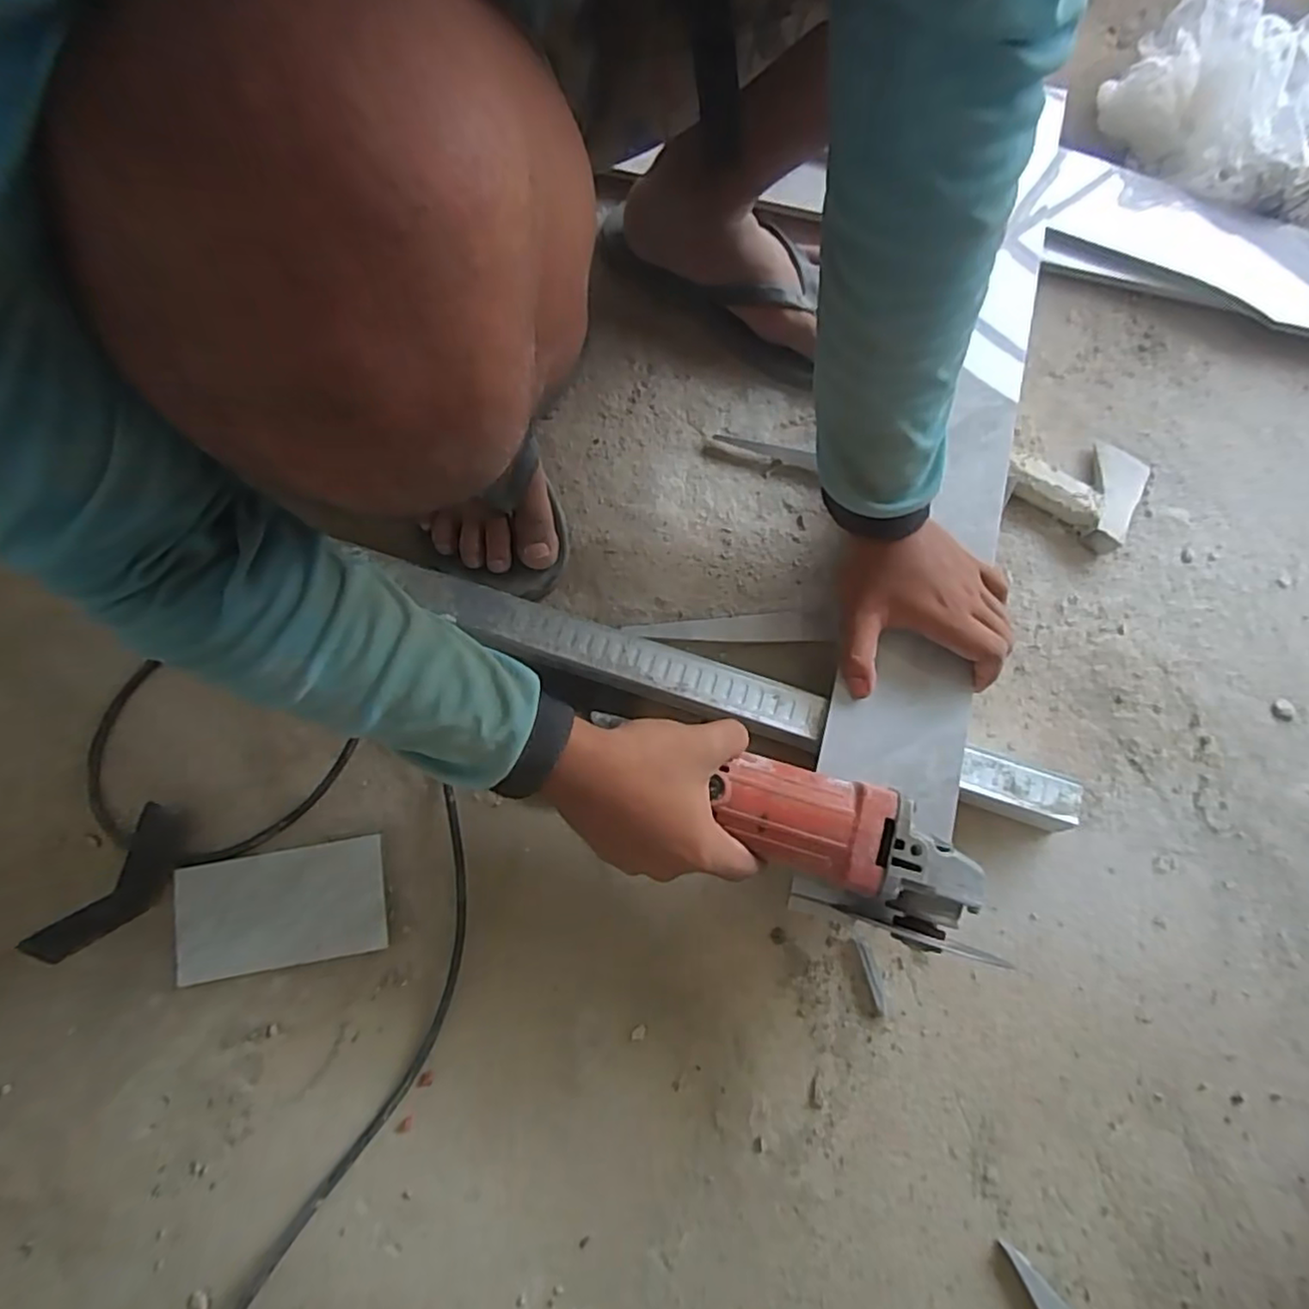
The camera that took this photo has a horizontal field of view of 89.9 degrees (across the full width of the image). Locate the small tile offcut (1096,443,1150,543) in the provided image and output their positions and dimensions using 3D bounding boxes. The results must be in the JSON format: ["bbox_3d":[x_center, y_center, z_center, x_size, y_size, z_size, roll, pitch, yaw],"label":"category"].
[{"bbox_3d":[0.400,-0.139,0.565,0.047,0.007,0.101,22,63,4],"label":"small tile offcut"}]

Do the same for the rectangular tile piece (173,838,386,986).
[{"bbox_3d":[-0.265,0.180,0.468,0.141,0.012,0.079,-9,76,-4],"label":"rectangular tile piece"}]

